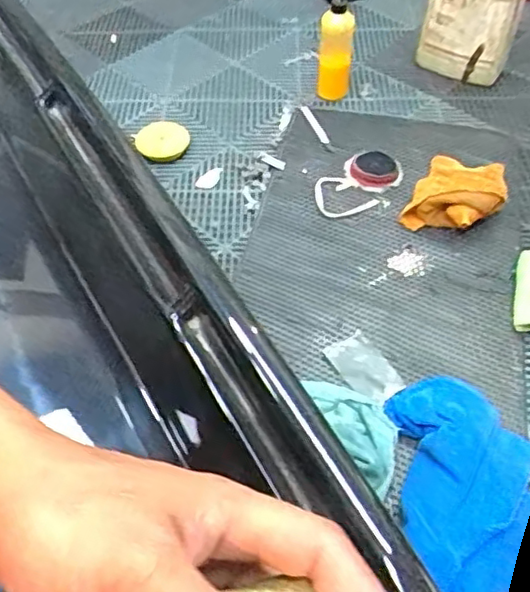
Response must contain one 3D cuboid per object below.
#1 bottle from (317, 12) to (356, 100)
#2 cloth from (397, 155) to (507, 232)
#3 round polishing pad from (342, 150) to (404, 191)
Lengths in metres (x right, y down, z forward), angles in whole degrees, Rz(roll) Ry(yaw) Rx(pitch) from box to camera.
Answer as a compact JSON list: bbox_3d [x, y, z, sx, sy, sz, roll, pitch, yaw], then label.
[{"bbox_3d":[0.164,-0.538,1.406,0.081,0.245,0.056,28,67,17],"label":"bottle"},{"bbox_3d":[0.321,-0.164,1.068,0.144,0.092,0.142,28,57,22],"label":"cloth"},{"bbox_3d":[0.196,-0.226,1.140,0.101,0.034,0.078,12,52,11],"label":"round polishing pad"}]

